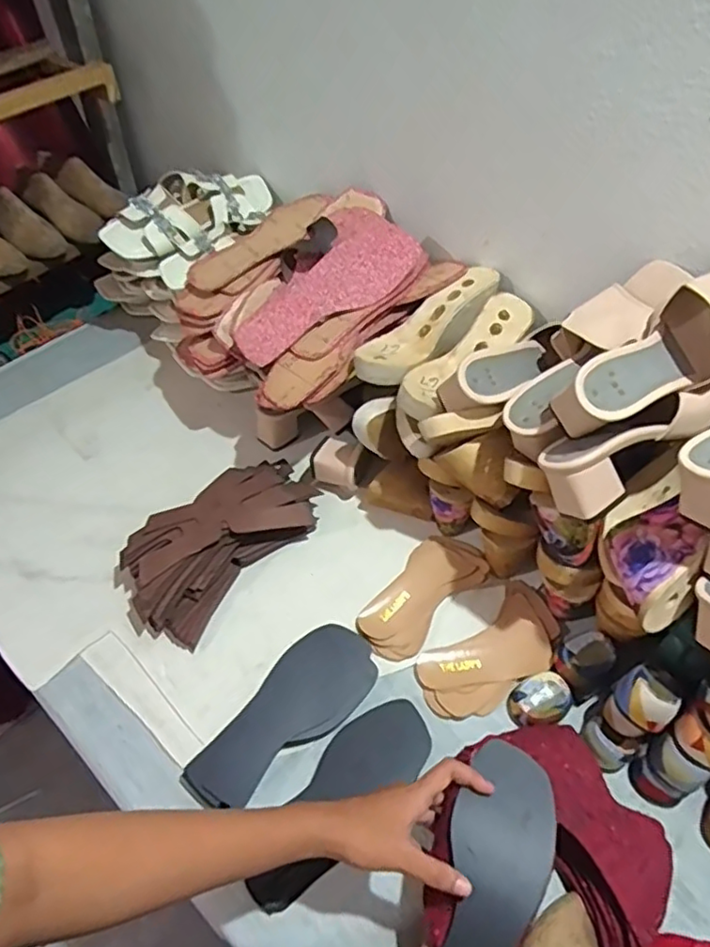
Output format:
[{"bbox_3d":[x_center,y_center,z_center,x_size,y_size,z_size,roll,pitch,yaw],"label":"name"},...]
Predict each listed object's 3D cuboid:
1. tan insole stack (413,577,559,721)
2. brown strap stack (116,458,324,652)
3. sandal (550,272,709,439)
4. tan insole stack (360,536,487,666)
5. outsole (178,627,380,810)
[{"bbox_3d":[0.160,0.205,0.702,0.187,0.015,0.093,-31,58,-23],"label":"tan insole stack"},{"bbox_3d":[-0.159,0.078,0.755,0.265,0.054,0.151,-33,59,-24],"label":"brown strap stack"},{"bbox_3d":[0.287,-0.107,0.556,0.234,0.091,0.081,-29,57,-21],"label":"sandal"},{"bbox_3d":[0.084,0.146,0.740,0.084,0.018,0.180,33,58,23],"label":"tan insole stack"},{"bbox_3d":[-0.070,0.254,0.646,0.090,0.013,0.221,34,59,24],"label":"outsole"}]

